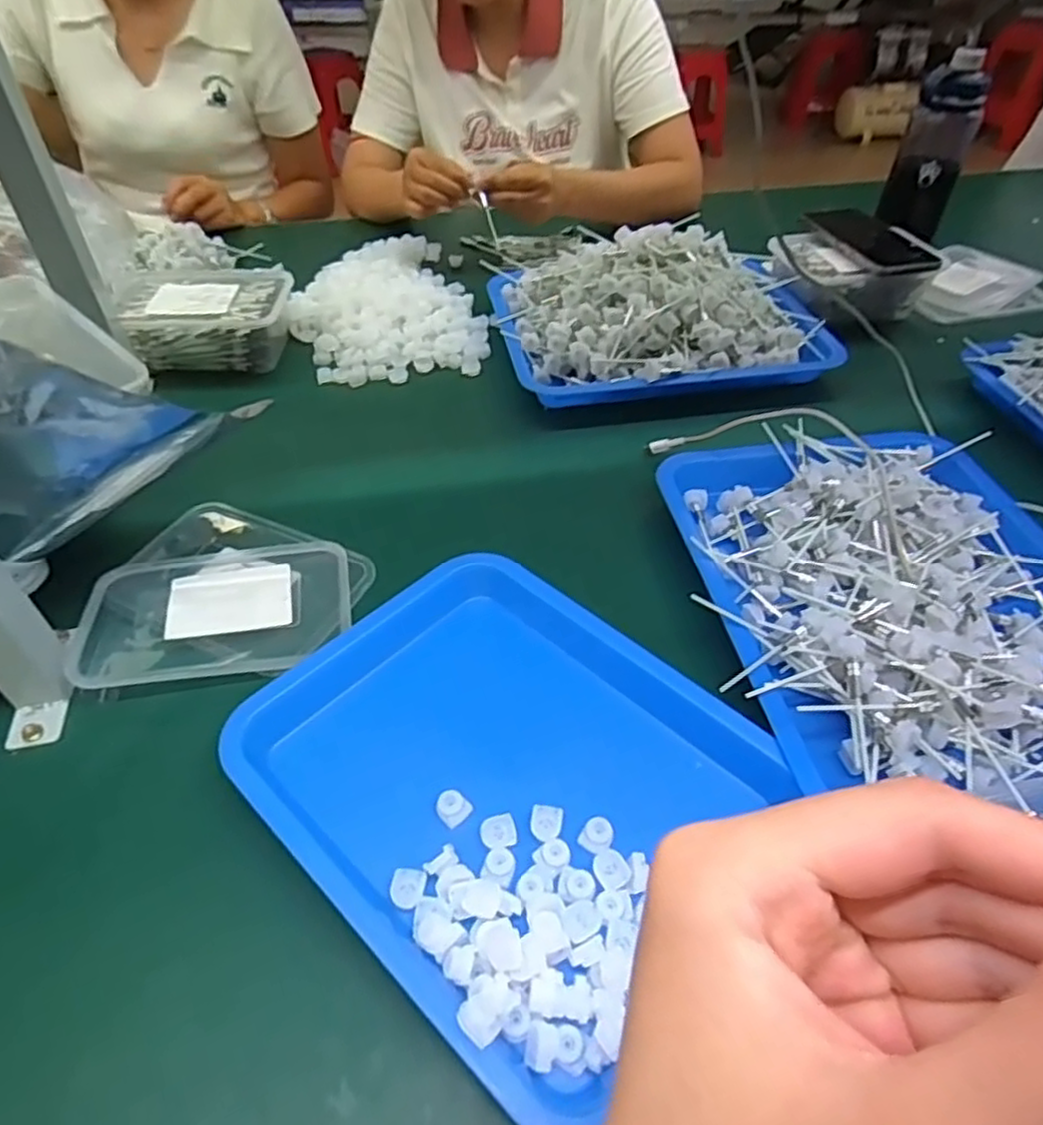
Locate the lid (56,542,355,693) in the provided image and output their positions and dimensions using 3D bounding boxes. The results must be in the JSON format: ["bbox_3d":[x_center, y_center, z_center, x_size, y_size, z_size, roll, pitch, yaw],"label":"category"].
[{"bbox_3d":[-0.209,0.029,0.490,0.173,0.016,0.118,-8,46,-8],"label":"lid"}]

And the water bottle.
[{"bbox_3d":[0.521,-0.516,0.897,0.080,0.180,0.063,21,49,19],"label":"water bottle"}]

